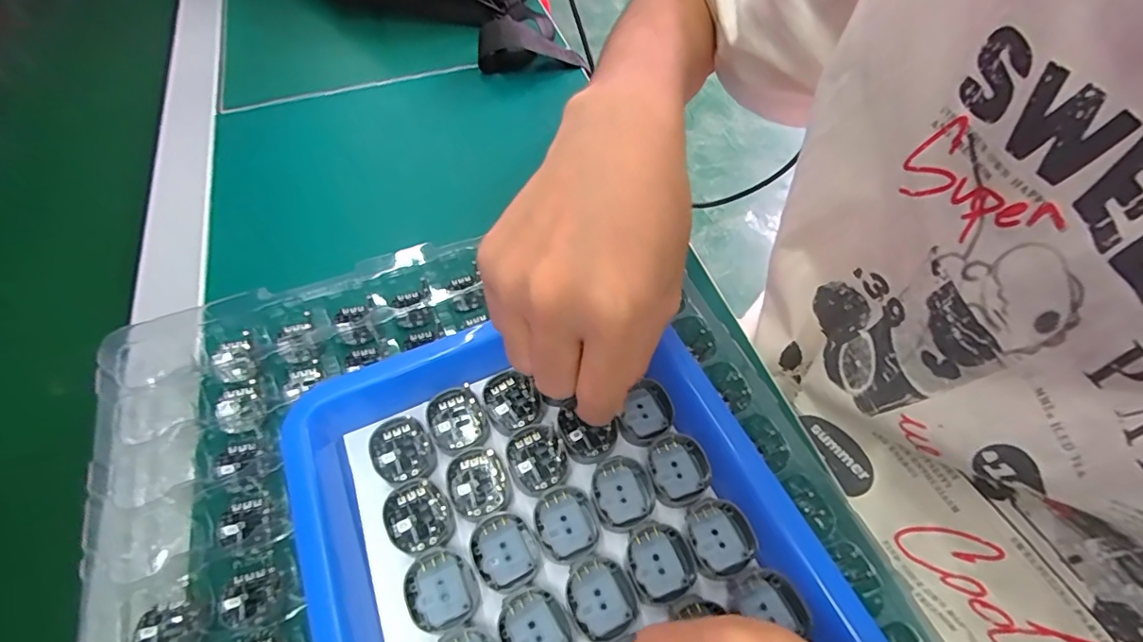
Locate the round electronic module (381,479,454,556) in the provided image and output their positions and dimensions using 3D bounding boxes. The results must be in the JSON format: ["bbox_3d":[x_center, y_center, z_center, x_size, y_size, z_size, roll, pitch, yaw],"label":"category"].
[{"bbox_3d":[-0.063,0.081,0.217,0.025,0.004,0.030,-24,57,-18],"label":"round electronic module"}]

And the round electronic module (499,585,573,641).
[{"bbox_3d":[-0.014,0.115,0.196,0.024,0.004,0.028,-22,59,-12],"label":"round electronic module"}]

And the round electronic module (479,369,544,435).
[{"bbox_3d":[-0.028,0.037,0.244,0.025,0.004,0.030,-25,60,-14],"label":"round electronic module"}]

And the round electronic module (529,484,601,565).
[{"bbox_3d":[-0.003,0.083,0.216,0.026,0.004,0.028,-1,58,1],"label":"round electronic module"}]

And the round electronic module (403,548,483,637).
[{"bbox_3d":[-0.051,0.104,0.203,0.026,0.005,0.029,-23,60,-12],"label":"round electronic module"}]

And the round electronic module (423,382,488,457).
[{"bbox_3d":[-0.053,0.044,0.239,0.025,0.004,0.031,-25,60,-14],"label":"round electronic module"}]

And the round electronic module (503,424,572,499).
[{"bbox_3d":[-0.015,0.060,0.229,0.026,0.004,0.029,-24,60,-13],"label":"round electronic module"}]

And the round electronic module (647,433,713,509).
[{"bbox_3d":[0.046,0.064,0.228,0.027,0.004,0.029,-21,59,-11],"label":"round electronic module"}]

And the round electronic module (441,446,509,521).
[{"bbox_3d":[-0.040,0.069,0.223,0.025,0.004,0.029,-25,60,-13],"label":"round electronic module"}]

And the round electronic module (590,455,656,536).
[{"bbox_3d":[0.021,0.072,0.222,0.026,0.004,0.030,-14,58,-7],"label":"round electronic module"}]

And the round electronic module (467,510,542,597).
[{"bbox_3d":[-0.027,0.092,0.210,0.026,0.004,0.029,-23,60,-12],"label":"round electronic module"}]

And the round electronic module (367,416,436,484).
[{"bbox_3d":[-0.075,0.057,0.231,0.025,0.004,0.031,-29,61,-16],"label":"round electronic module"}]

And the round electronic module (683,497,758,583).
[{"bbox_3d":[0.060,0.087,0.212,0.026,0.004,0.029,-20,59,-10],"label":"round electronic module"}]

